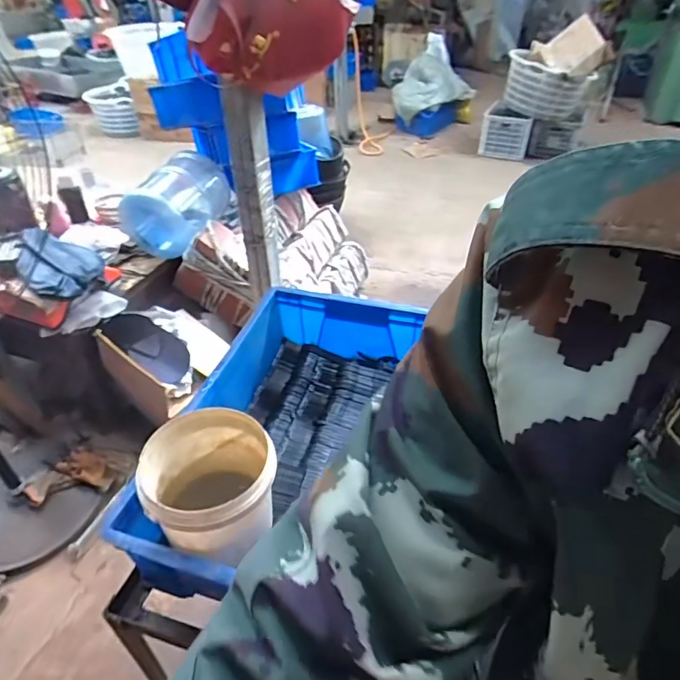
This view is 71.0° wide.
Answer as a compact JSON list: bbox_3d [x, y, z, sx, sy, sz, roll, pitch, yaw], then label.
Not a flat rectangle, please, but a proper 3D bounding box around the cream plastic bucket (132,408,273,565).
[{"bbox_3d":[-0.159,0.188,0.602,0.149,0.132,0.161,-2,38,1],"label":"cream plastic bucket"}]

